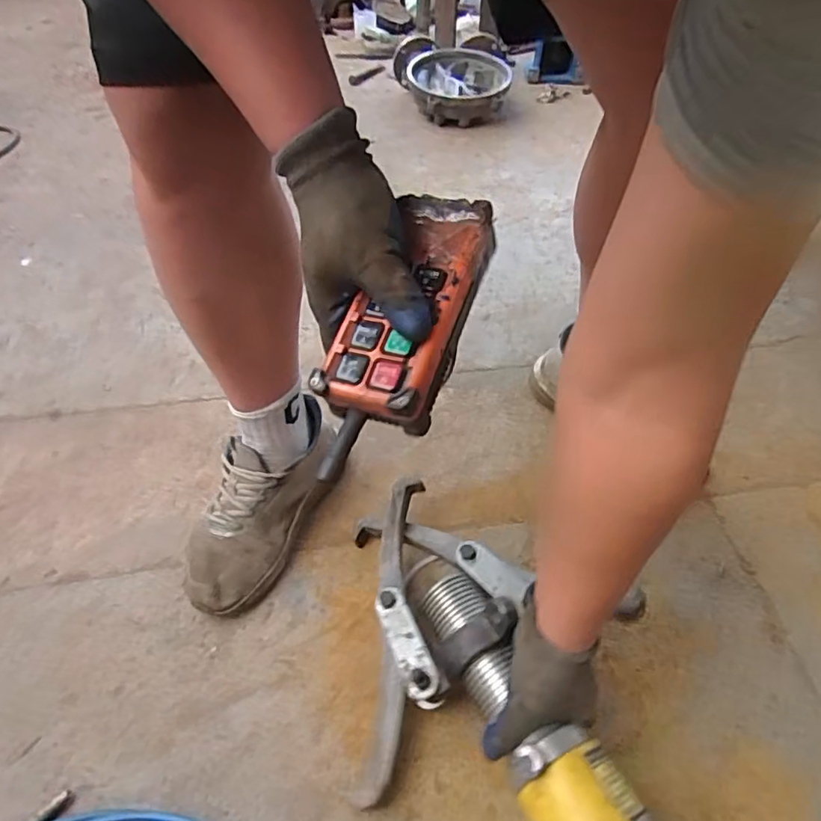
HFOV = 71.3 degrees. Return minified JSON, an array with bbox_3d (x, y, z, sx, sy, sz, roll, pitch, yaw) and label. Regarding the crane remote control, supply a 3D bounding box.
[{"bbox_3d":[-0.005,-0.051,0.358,0.076,0.035,0.195,21,76,11],"label":"crane remote control"}]

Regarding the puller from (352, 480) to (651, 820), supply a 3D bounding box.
[{"bbox_3d":[0.087,0.272,0.553,0.268,0.112,0.530,-21,41,-22],"label":"puller"}]

